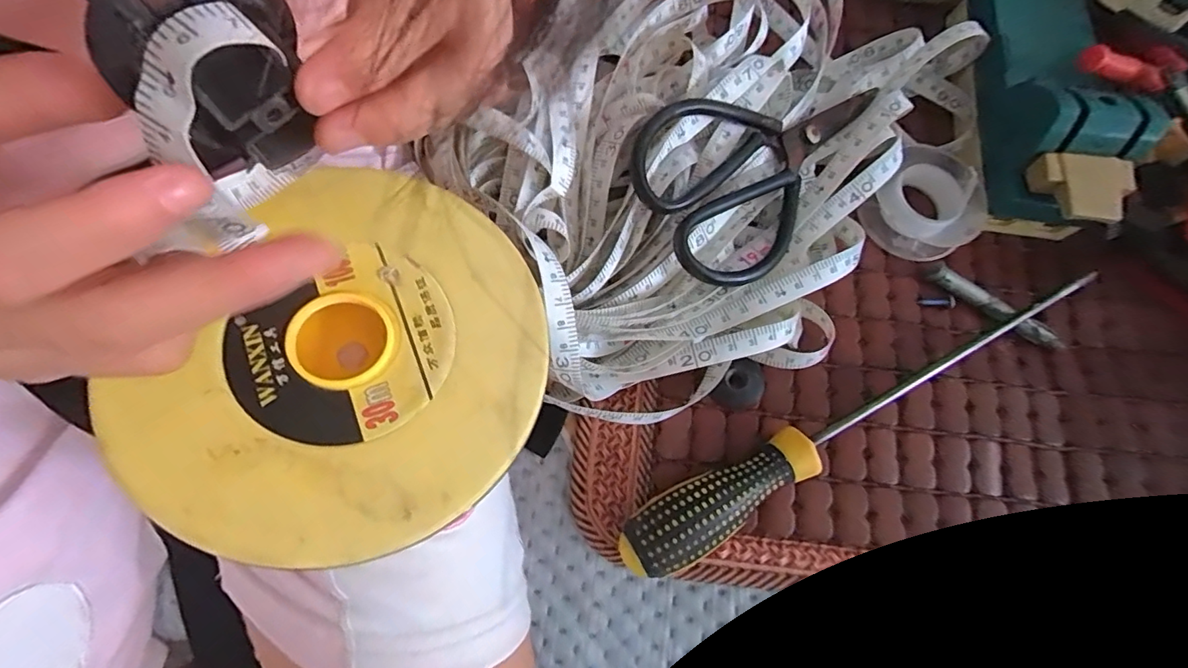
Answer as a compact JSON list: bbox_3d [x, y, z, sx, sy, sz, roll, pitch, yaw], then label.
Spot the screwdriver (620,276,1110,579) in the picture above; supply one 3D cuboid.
[{"bbox_3d":[0.134,0.035,0.258,0.278,0.029,0.028,-30,76,-9],"label":"screwdriver"}]

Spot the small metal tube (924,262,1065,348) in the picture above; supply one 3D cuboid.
[{"bbox_3d":[0.223,-0.015,0.289,0.076,0.007,0.011,37,77,9],"label":"small metal tube"}]

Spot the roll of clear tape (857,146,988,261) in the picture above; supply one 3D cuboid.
[{"bbox_3d":[0.195,-0.076,0.302,0.067,0.020,0.057,-41,78,-11],"label":"roll of clear tape"}]

